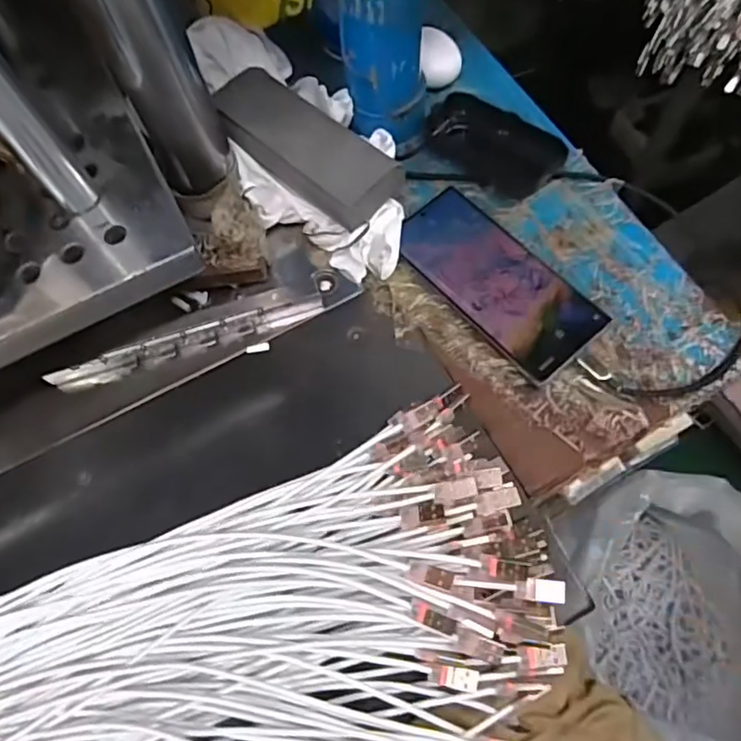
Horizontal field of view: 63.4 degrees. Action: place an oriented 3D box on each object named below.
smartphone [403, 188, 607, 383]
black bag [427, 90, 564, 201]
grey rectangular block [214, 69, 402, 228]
[{"bbox_3d":[0.087,-0.066,0.430,0.072,0.009,0.157,-38,71,-12],"label":"smartphone"},{"bbox_3d":[0.096,-0.176,0.468,0.106,0.030,0.049,35,73,16],"label":"black bag"},{"bbox_3d":[-0.053,-0.170,0.451,0.156,0.026,0.060,41,75,18],"label":"grey rectangular block"}]

